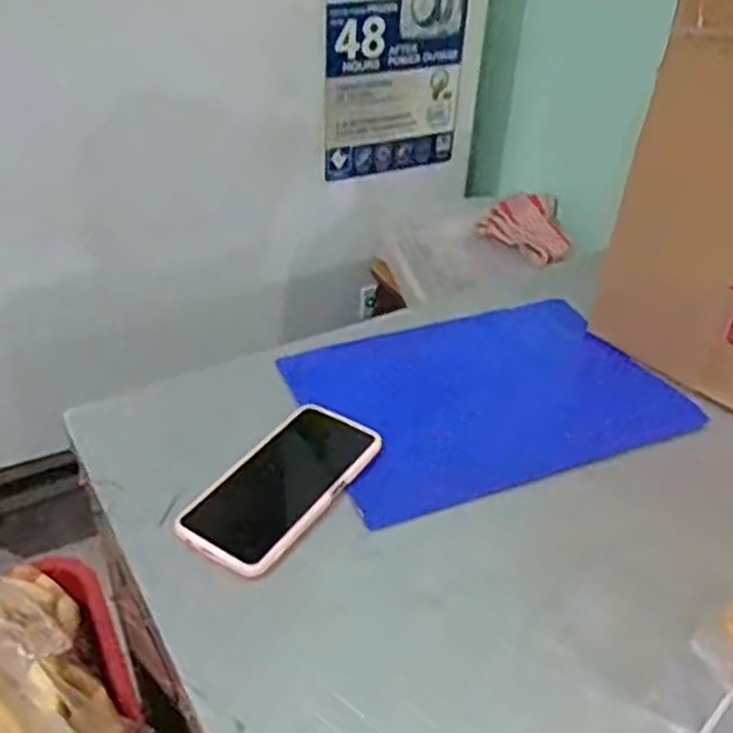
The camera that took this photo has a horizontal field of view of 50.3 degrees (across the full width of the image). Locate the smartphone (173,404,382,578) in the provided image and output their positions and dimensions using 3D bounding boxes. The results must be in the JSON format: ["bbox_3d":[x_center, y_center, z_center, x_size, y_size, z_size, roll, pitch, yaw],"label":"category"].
[{"bbox_3d":[-0.066,0.091,0.616,0.084,0.011,0.170,22,41,26],"label":"smartphone"}]

